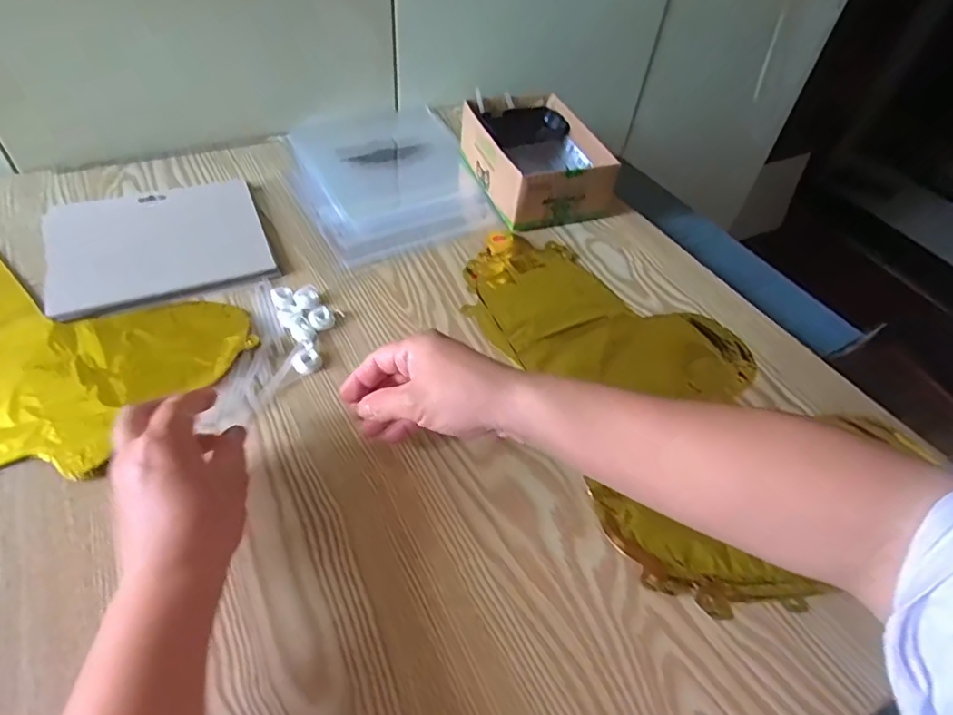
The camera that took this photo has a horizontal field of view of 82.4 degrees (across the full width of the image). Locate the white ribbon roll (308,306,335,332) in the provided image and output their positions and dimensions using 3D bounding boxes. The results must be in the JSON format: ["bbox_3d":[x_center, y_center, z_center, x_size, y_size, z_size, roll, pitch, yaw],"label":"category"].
[{"bbox_3d":[-0.140,-0.035,0.492,0.021,0.009,0.024,-18,53,-21],"label":"white ribbon roll"}]

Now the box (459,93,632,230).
[{"bbox_3d":[0.076,-0.238,0.650,0.149,0.069,0.192,-14,52,-18],"label":"box"}]

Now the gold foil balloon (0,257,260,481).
[{"bbox_3d":[-0.408,-0.041,0.468,0.392,0.008,0.225,29,52,18],"label":"gold foil balloon"}]

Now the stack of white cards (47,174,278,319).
[{"bbox_3d":[-0.313,-0.119,0.538,0.195,0.011,0.170,-15,52,-19],"label":"stack of white cards"}]

